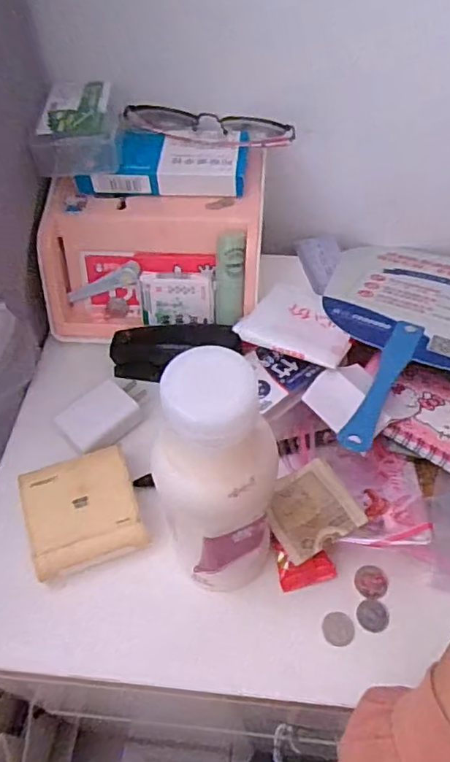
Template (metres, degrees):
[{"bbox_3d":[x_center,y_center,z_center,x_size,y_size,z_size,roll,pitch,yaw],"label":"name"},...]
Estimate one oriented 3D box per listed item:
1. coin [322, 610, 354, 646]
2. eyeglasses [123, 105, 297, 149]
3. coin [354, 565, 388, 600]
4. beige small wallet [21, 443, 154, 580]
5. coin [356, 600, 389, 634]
[{"bbox_3d":[0.067,0.147,0.336,0.019,0.004,0.018,12,69,-3],"label":"coin"},{"bbox_3d":[-0.012,-0.201,0.443,0.130,0.024,0.032,4,53,5],"label":"eyeglasses"},{"bbox_3d":[0.090,0.123,0.348,0.021,0.004,0.019,11,67,-5],"label":"coin"},{"bbox_3d":[-0.091,0.081,0.365,0.067,0.021,0.071,-17,54,-10],"label":"beige small wallet"},{"bbox_3d":[0.088,0.141,0.341,0.020,0.004,0.018,10,68,-5],"label":"coin"}]

